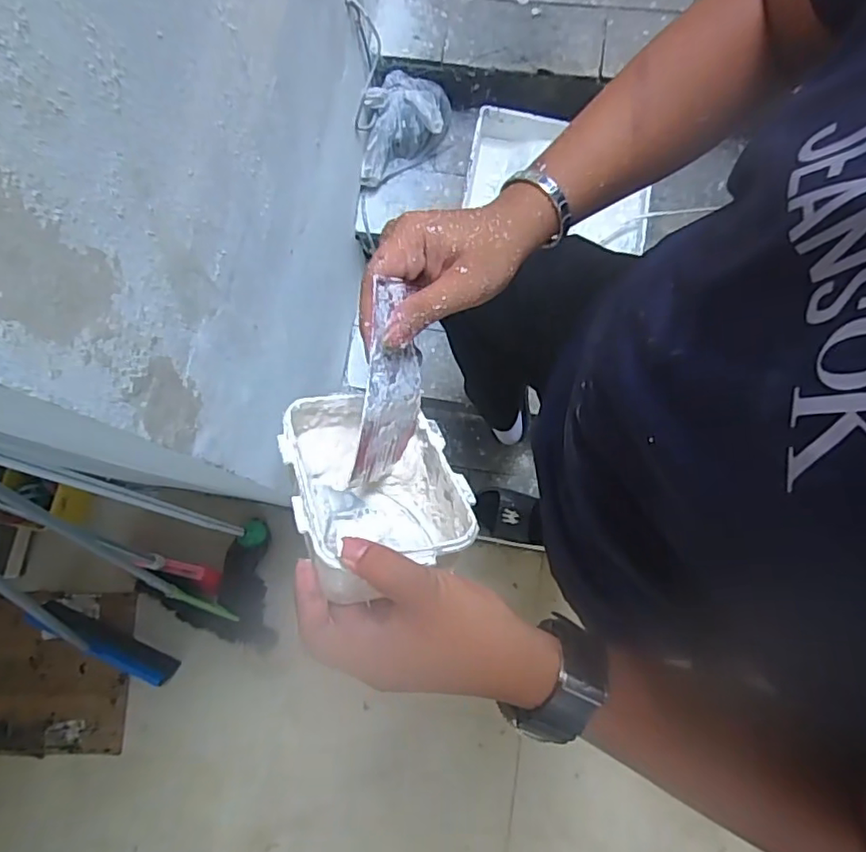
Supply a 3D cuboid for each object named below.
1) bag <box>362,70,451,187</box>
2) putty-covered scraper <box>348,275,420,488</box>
[{"bbox_3d":[-0.052,-0.574,1.156,0.155,0.106,0.193,7,77,6],"label":"bag"},{"bbox_3d":[-0.024,-0.025,0.368,0.008,0.060,0.124,19,108,28],"label":"putty-covered scraper"}]

